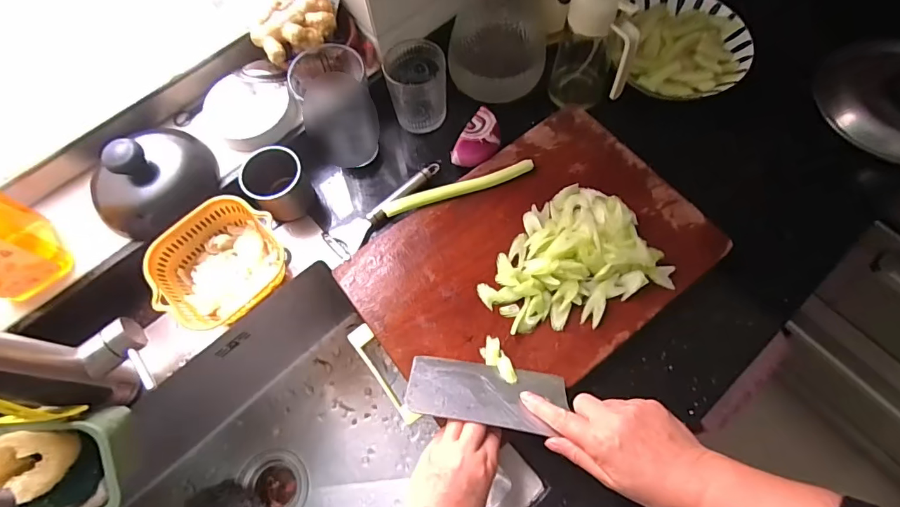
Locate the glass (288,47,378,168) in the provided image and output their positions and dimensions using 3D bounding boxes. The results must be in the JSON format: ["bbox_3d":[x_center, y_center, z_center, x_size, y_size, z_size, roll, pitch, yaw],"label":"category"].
[{"bbox_3d":[-0.147,-0.189,0.584,0.084,0.137,0.096,-31,70,-10],"label":"glass"}]

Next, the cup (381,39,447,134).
[{"bbox_3d":[-0.044,-0.225,0.624,0.077,0.098,0.079,-1,68,2],"label":"cup"}]

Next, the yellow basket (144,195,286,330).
[{"bbox_3d":[-0.271,0.017,0.552,0.141,0.064,0.141,-26,69,-8],"label":"yellow basket"}]

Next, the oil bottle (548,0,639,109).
[{"bbox_3d":[0.177,-0.248,0.578,0.076,0.189,0.069,2,68,3],"label":"oil bottle"}]

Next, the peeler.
[{"bbox_3d":[-0.087,-0.067,0.597,0.043,0.020,0.174,42,75,17],"label":"peeler"}]

